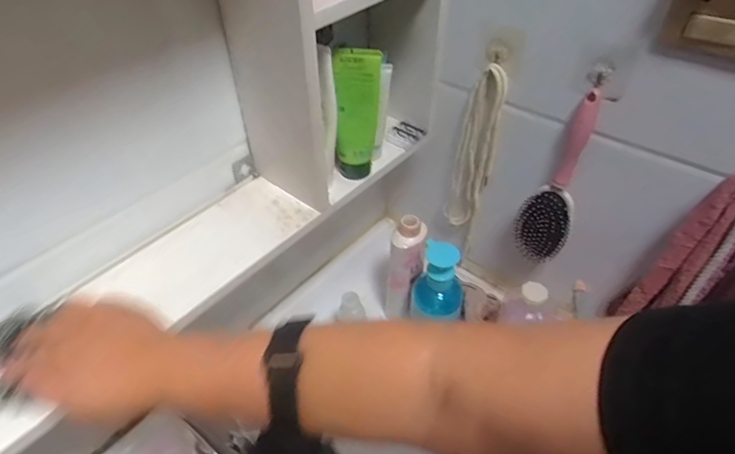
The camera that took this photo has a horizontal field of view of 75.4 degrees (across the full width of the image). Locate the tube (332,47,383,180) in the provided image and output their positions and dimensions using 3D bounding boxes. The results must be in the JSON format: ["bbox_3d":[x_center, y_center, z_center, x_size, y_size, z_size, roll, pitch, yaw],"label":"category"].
[{"bbox_3d":[-0.010,-0.117,0.515,0.049,0.146,0.024,-3,44,-2],"label":"tube"}]

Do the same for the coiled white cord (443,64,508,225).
[{"bbox_3d":[0.148,-0.102,0.665,0.051,0.256,0.034,10,45,11],"label":"coiled white cord"}]

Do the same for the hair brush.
[{"bbox_3d":[0.236,-0.056,0.593,0.068,0.222,0.056,22,48,22],"label":"hair brush"}]

